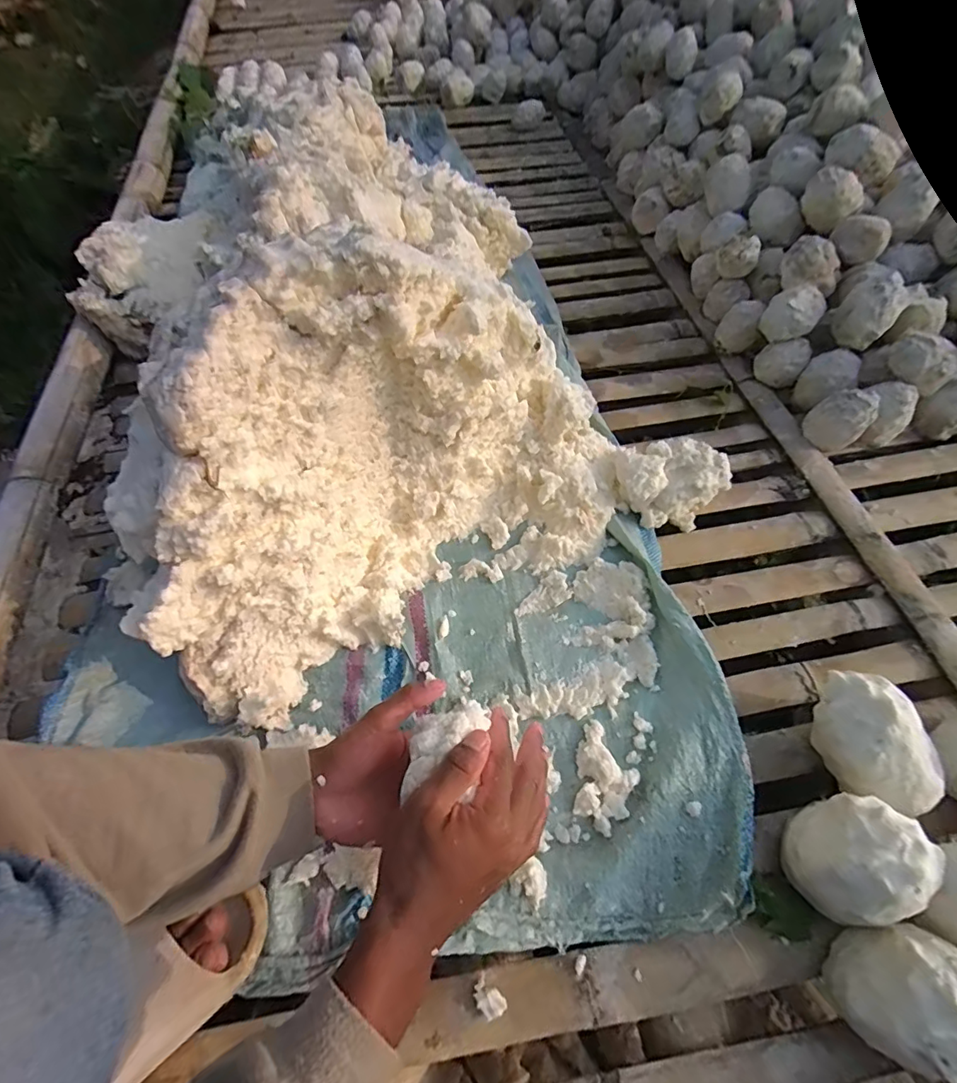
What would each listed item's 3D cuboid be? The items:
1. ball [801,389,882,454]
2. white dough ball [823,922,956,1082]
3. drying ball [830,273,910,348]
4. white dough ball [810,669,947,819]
[{"bbox_3d":[0.476,-0.160,0.660,0.069,0.073,0.054,36,65,19],"label":"ball"},{"bbox_3d":[0.307,0.320,0.351,0.079,0.091,0.078,0,59,0],"label":"white dough ball"},{"bbox_3d":[0.516,-0.306,0.663,0.058,0.074,0.068,-38,66,-20],"label":"drying ball"},{"bbox_3d":[0.347,0.181,0.450,0.069,0.088,0.119,-16,60,-10],"label":"white dough ball"}]

